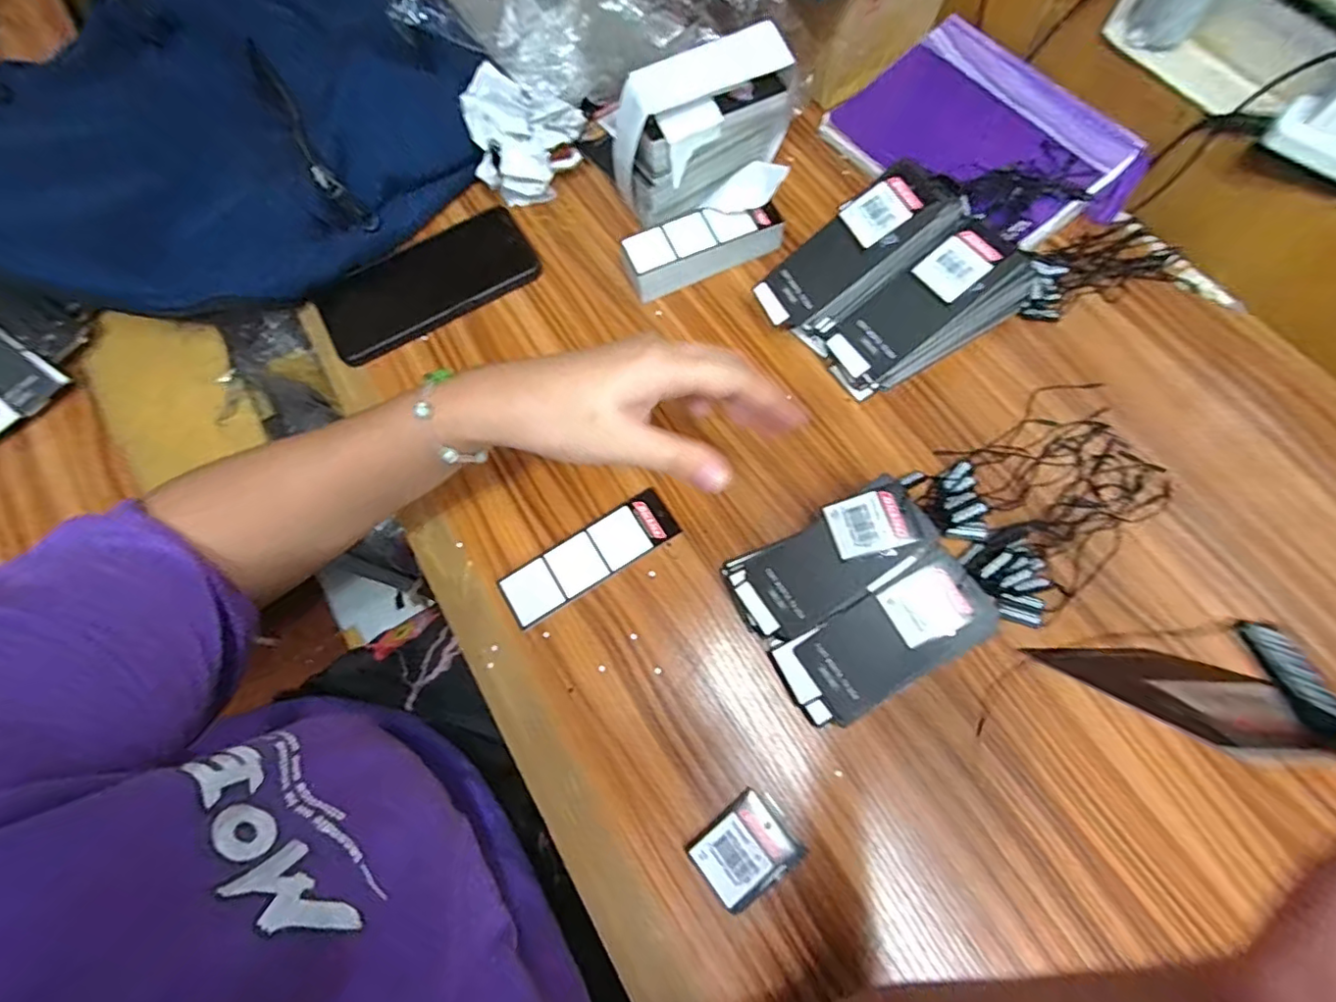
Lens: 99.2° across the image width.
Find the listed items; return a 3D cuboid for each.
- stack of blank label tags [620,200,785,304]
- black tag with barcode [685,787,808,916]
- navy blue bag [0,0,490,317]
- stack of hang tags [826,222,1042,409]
[{"bbox_3d":[0.025,-0.197,0.440,0.122,0.037,0.038,-20,71,-5],"label":"stack of blank label tags"},{"bbox_3d":[0.044,0.196,0.319,0.055,0.009,0.044,-39,74,-11],"label":"black tag with barcode"},{"bbox_3d":[-0.377,-0.305,0.454,0.405,0.089,0.330,-38,74,-11],"label":"navy blue bag"},{"bbox_3d":[0.179,-0.133,0.390,0.131,0.074,0.058,-32,73,-9],"label":"stack of hang tags"}]

